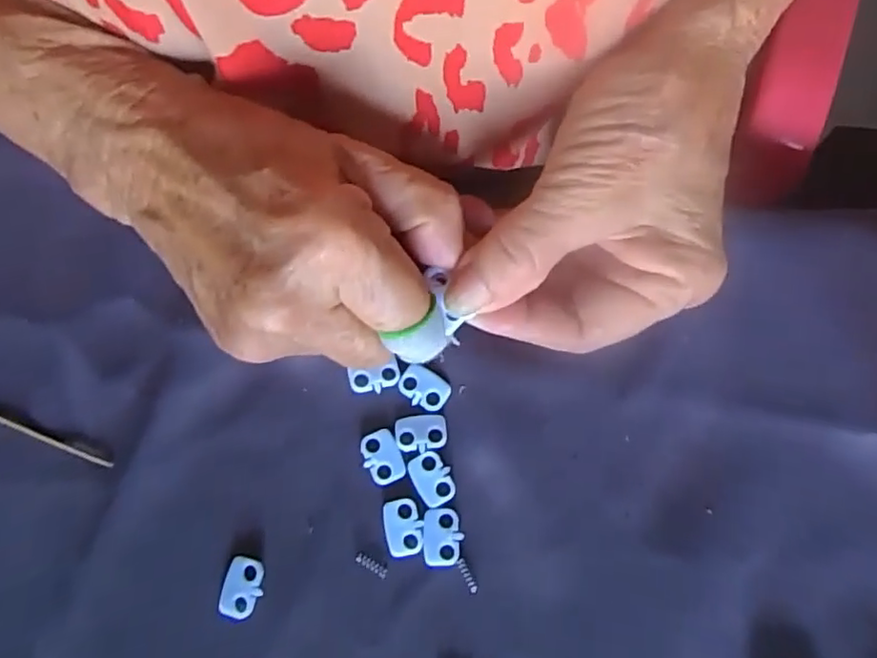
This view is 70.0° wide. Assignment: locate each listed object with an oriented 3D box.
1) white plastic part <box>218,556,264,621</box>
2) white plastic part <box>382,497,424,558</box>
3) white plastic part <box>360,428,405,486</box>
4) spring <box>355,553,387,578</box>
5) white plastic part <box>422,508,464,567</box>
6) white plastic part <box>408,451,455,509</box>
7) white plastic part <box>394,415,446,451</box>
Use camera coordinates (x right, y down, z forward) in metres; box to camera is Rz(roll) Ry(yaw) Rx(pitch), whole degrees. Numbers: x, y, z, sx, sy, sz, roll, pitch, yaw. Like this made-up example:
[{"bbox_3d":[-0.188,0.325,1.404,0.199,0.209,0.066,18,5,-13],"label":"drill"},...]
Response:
[{"bbox_3d":[-0.067,0.087,0.211,0.013,0.004,0.020,7,76,3],"label":"white plastic part"},{"bbox_3d":[-0.012,0.068,0.216,0.013,0.004,0.019,-7,76,-1],"label":"white plastic part"},{"bbox_3d":[-0.020,0.045,0.222,0.013,0.004,0.019,-21,77,-4],"label":"white plastic part"},{"bbox_3d":[-0.023,0.081,0.213,0.012,0.004,0.004,26,78,7],"label":"spring"},{"bbox_3d":[0.001,0.071,0.215,0.013,0.004,0.019,-2,76,0],"label":"white plastic part"},{"bbox_3d":[-0.002,0.053,0.219,0.013,0.004,0.019,-29,77,-6],"label":"white plastic part"},{"bbox_3d":[-0.006,0.037,0.224,0.018,0.004,0.013,-3,76,0],"label":"white plastic part"}]

